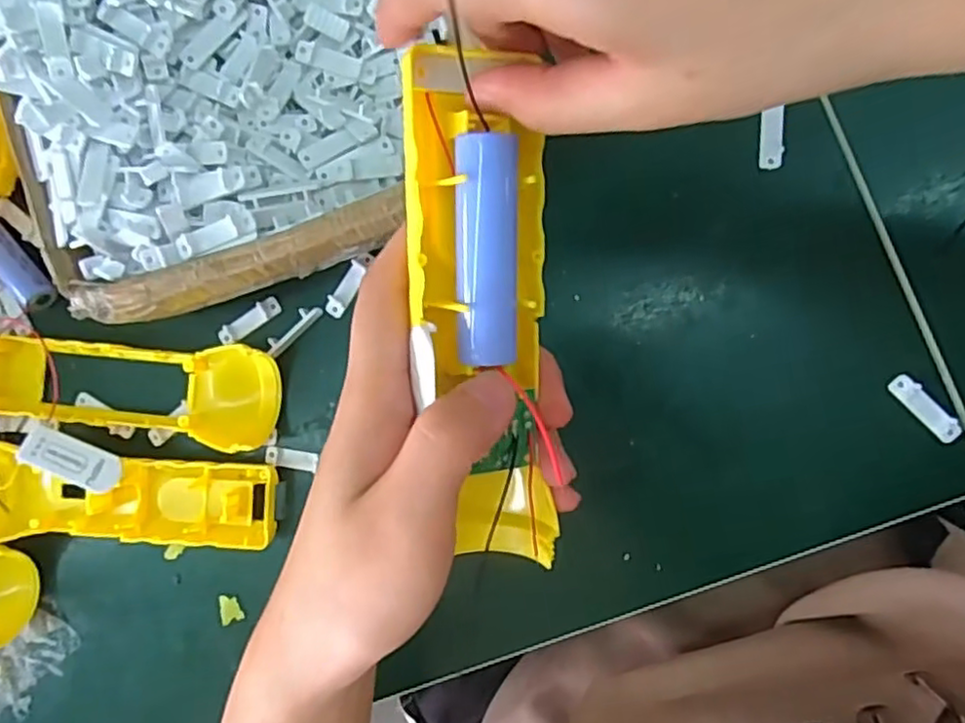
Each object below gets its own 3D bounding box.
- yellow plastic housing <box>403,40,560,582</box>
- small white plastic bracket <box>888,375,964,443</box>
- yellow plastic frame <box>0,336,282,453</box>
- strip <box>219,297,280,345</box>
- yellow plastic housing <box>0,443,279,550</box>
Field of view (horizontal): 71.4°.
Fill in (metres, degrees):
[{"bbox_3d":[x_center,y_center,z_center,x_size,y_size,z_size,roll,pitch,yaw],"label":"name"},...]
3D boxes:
[{"bbox_3d":[0.002,-0.010,0.205,0.039,0.027,0.157,-6,106,6],"label":"yellow plastic housing"},{"bbox_3d":[0.206,0.022,0.313,0.011,0.005,0.038,-43,85,6],"label":"small white plastic bracket"},{"bbox_3d":[-0.189,0.015,0.357,0.162,0.033,0.050,2,91,7],"label":"yellow plastic frame"},{"bbox_3d":[-0.124,-0.021,0.357,0.037,0.004,0.010,-31,87,6],"label":"strip"},{"bbox_3d":[-0.187,0.071,0.349,0.159,0.021,0.049,1,90,7],"label":"yellow plastic housing"}]

